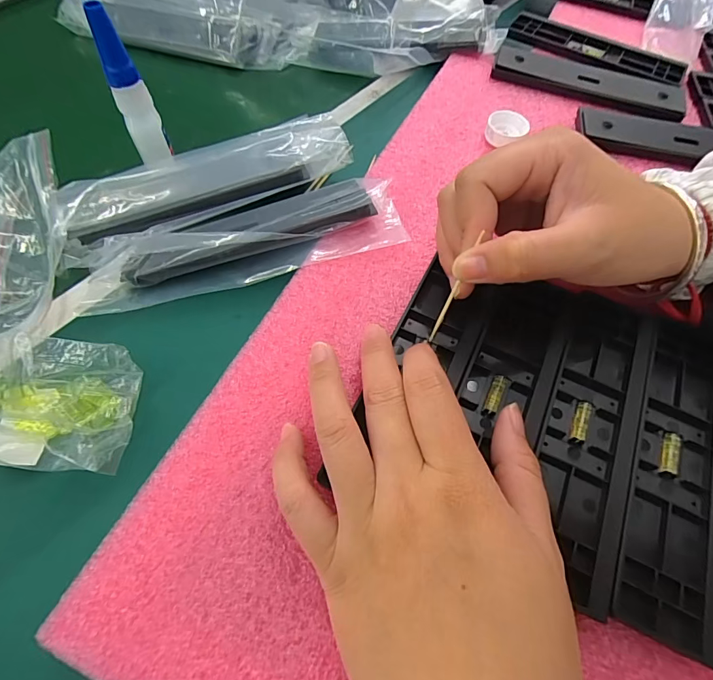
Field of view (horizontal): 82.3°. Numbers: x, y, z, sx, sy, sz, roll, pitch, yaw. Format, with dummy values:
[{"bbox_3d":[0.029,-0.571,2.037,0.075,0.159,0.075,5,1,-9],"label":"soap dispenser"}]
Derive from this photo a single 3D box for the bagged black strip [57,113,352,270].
[{"bbox_3d":[-0.102,-0.111,0.275,0.197,0.016,0.067,-23,65,-14],"label":"bagged black strip"}]

